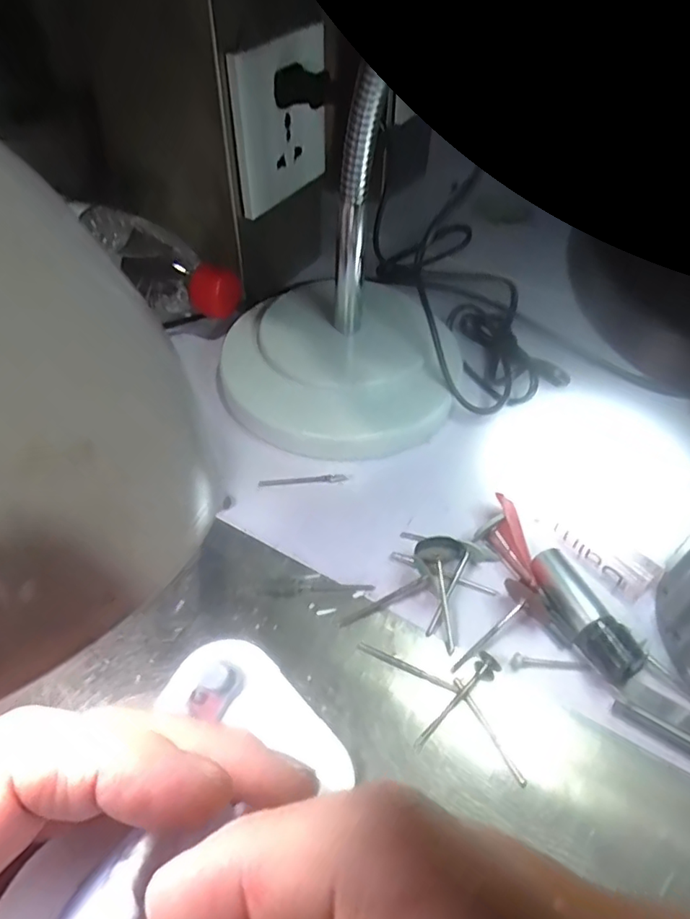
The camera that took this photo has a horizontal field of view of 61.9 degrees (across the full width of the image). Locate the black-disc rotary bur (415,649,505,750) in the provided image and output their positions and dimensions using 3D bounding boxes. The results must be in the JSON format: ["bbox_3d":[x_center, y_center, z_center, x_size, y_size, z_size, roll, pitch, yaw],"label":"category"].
[{"bbox_3d":[0.046,0.096,0.229,0.009,0.007,0.050,35,57,25],"label":"black-disc rotary bur"}]

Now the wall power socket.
[{"bbox_3d":[-0.038,-0.203,0.349,0.008,0.084,0.091,25,53,18],"label":"wall power socket"}]

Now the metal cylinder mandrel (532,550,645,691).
[{"bbox_3d":[0.102,0.069,0.251,0.020,0.015,0.060,-20,53,-18],"label":"metal cylinder mandrel"}]

